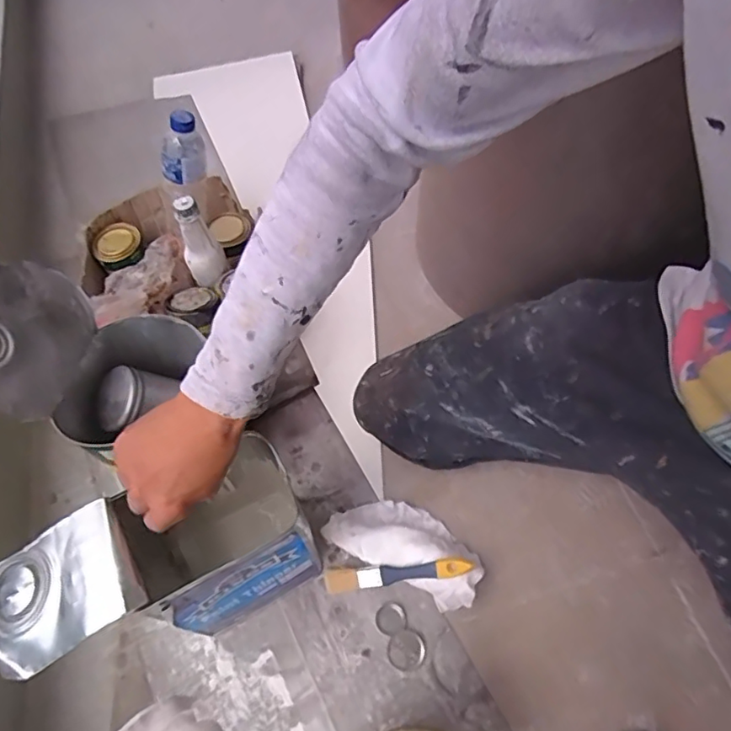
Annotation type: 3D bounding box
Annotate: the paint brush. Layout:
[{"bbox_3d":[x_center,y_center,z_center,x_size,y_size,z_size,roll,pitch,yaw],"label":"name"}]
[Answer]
[{"bbox_3d":[0.034,0.240,0.641,0.177,0.015,0.026,-15,58,21],"label":"paint brush"}]

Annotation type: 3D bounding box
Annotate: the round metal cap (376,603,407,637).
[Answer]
[{"bbox_3d":[0.030,0.293,0.642,0.034,0.006,0.034,-1,60,1],"label":"round metal cap"}]

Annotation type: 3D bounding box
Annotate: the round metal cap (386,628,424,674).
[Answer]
[{"bbox_3d":[0.046,0.322,0.630,0.041,0.006,0.040,-28,64,-14],"label":"round metal cap"}]

